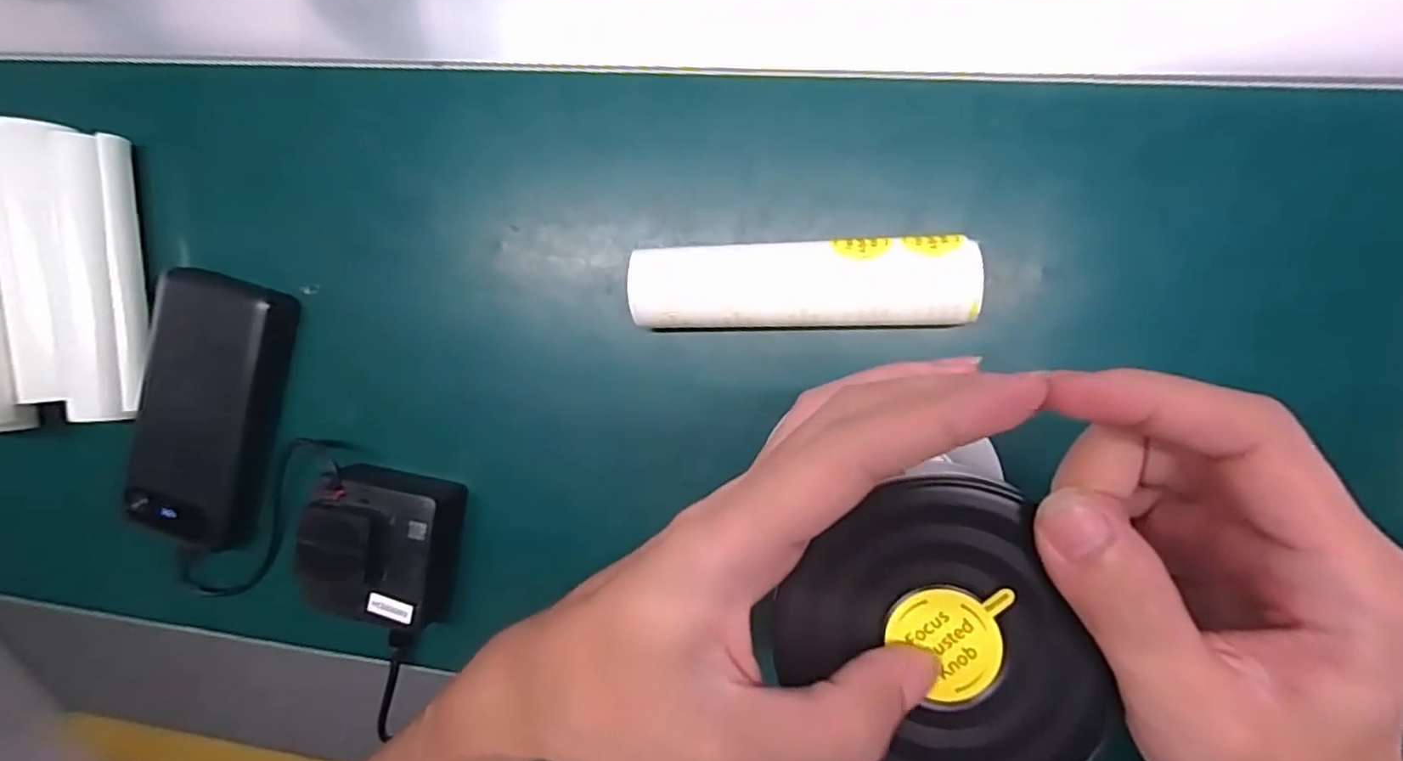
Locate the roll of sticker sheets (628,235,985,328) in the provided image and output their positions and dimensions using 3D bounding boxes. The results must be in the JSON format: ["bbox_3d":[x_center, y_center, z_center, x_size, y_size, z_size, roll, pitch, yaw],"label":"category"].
[{"bbox_3d":[0.049,-0.047,0.315,0.160,0.041,0.040,0,94,8],"label":"roll of sticker sheets"}]

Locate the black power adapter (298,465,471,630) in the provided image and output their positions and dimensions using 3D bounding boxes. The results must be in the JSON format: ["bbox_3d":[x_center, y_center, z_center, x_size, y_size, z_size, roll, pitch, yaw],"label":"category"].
[{"bbox_3d":[-0.168,0.091,0.348,0.063,0.049,0.083,3,95,8],"label":"black power adapter"}]

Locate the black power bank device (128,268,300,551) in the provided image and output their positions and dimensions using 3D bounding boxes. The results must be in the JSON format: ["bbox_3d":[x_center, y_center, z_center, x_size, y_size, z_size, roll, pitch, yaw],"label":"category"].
[{"bbox_3d":[-0.289,0.019,0.376,0.074,0.028,0.158,16,96,7],"label":"black power bank device"}]

